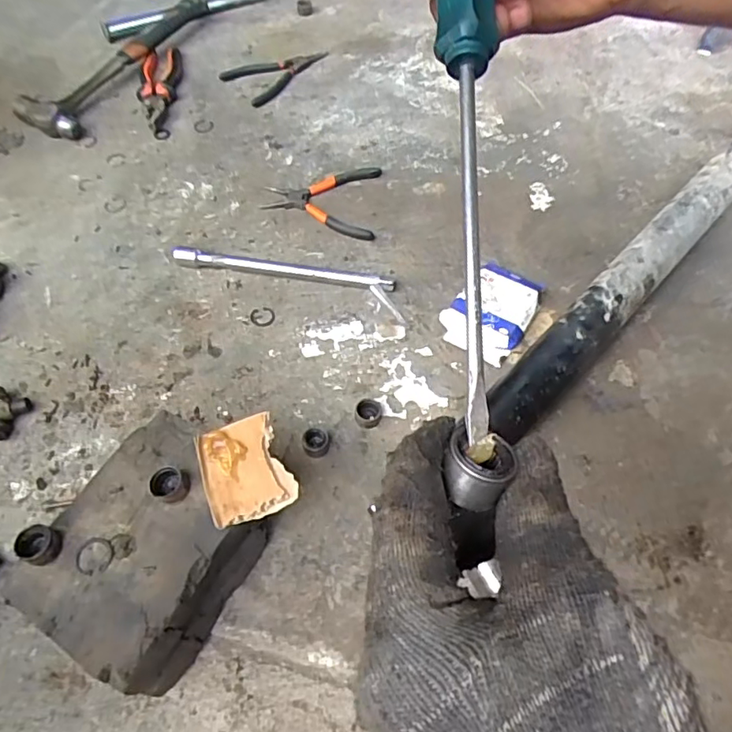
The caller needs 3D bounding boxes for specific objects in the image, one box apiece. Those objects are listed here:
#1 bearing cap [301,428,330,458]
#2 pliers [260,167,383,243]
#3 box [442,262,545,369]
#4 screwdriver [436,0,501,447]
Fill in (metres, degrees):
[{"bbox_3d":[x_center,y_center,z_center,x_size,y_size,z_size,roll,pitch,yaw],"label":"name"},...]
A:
[{"bbox_3d":[-0.047,0.070,0.519,0.025,0.019,0.027,0,58,1],"label":"bearing cap"},{"bbox_3d":[-0.055,-0.199,0.665,0.133,0.006,0.109,3,59,3],"label":"pliers"},{"bbox_3d":[0.135,-0.058,0.591,0.079,0.032,0.106,36,65,20],"label":"box"},{"bbox_3d":[0.040,-0.088,0.210,0.021,0.025,0.228,0,80,-1],"label":"screwdriver"}]

